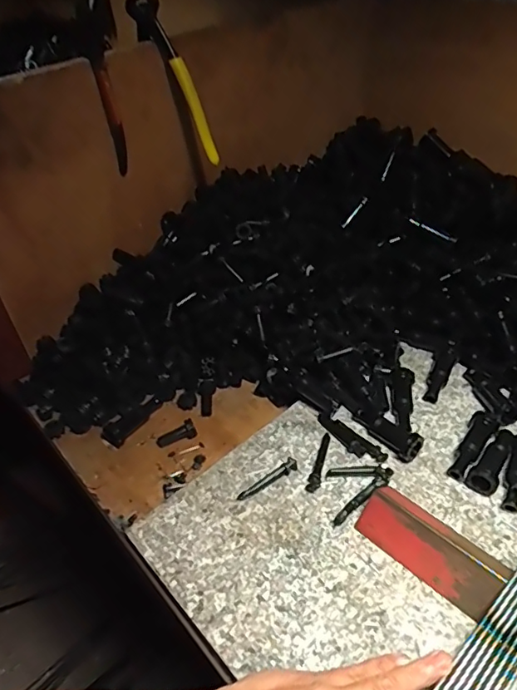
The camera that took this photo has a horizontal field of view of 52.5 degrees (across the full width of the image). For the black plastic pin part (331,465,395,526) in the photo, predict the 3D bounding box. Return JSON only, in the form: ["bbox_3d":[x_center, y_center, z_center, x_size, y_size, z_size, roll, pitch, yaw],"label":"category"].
[{"bbox_3d":[0.086,0.123,0.428,0.070,0.007,0.013,-33,48,-28],"label":"black plastic pin part"}]

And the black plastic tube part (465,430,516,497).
[{"bbox_3d":[0.196,0.095,0.438,0.022,0.022,0.064,25,50,30],"label":"black plastic tube part"}]

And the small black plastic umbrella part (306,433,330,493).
[{"bbox_3d":[0.052,0.103,0.457,0.011,0.004,0.060,7,43,13],"label":"small black plastic umbrella part"}]

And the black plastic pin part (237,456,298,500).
[{"bbox_3d":[0.009,0.115,0.444,0.058,0.004,0.012,-29,47,-25],"label":"black plastic pin part"}]

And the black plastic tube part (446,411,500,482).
[{"bbox_3d":[0.184,0.087,0.453,0.021,0.015,0.069,27,51,31],"label":"black plastic tube part"}]

